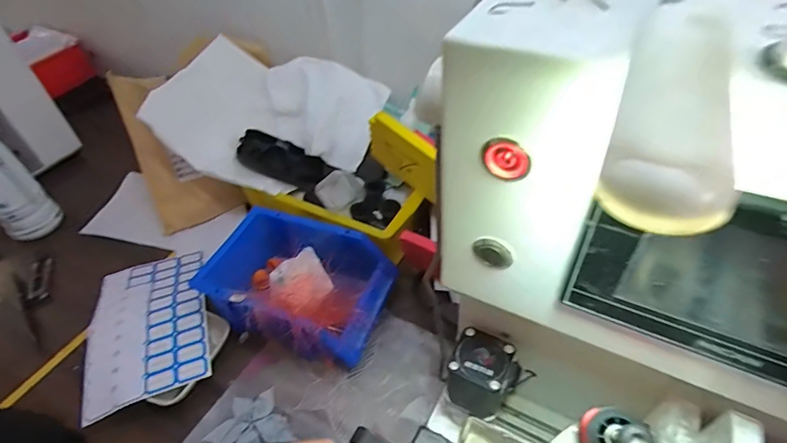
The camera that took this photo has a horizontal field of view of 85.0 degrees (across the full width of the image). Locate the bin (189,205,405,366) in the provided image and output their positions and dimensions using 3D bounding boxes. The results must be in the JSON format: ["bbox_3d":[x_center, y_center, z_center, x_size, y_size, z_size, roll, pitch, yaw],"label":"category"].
[{"bbox_3d":[-0.101,0.075,0.463,0.178,0.085,0.140,13,48,17],"label":"bin"}]

